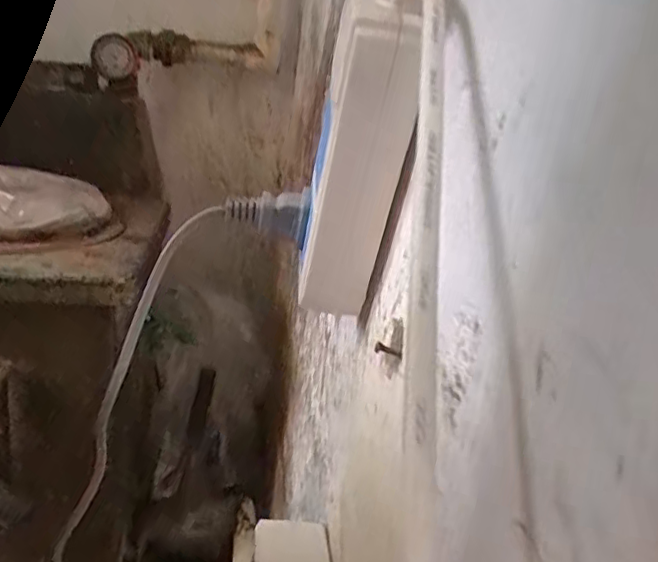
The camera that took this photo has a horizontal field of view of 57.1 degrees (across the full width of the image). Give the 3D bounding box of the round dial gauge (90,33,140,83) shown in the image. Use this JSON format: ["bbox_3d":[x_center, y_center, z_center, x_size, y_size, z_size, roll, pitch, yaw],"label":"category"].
[{"bbox_3d":[-0.281,-0.294,0.797,0.058,0.056,0.024,0,16,-25],"label":"round dial gauge"}]

